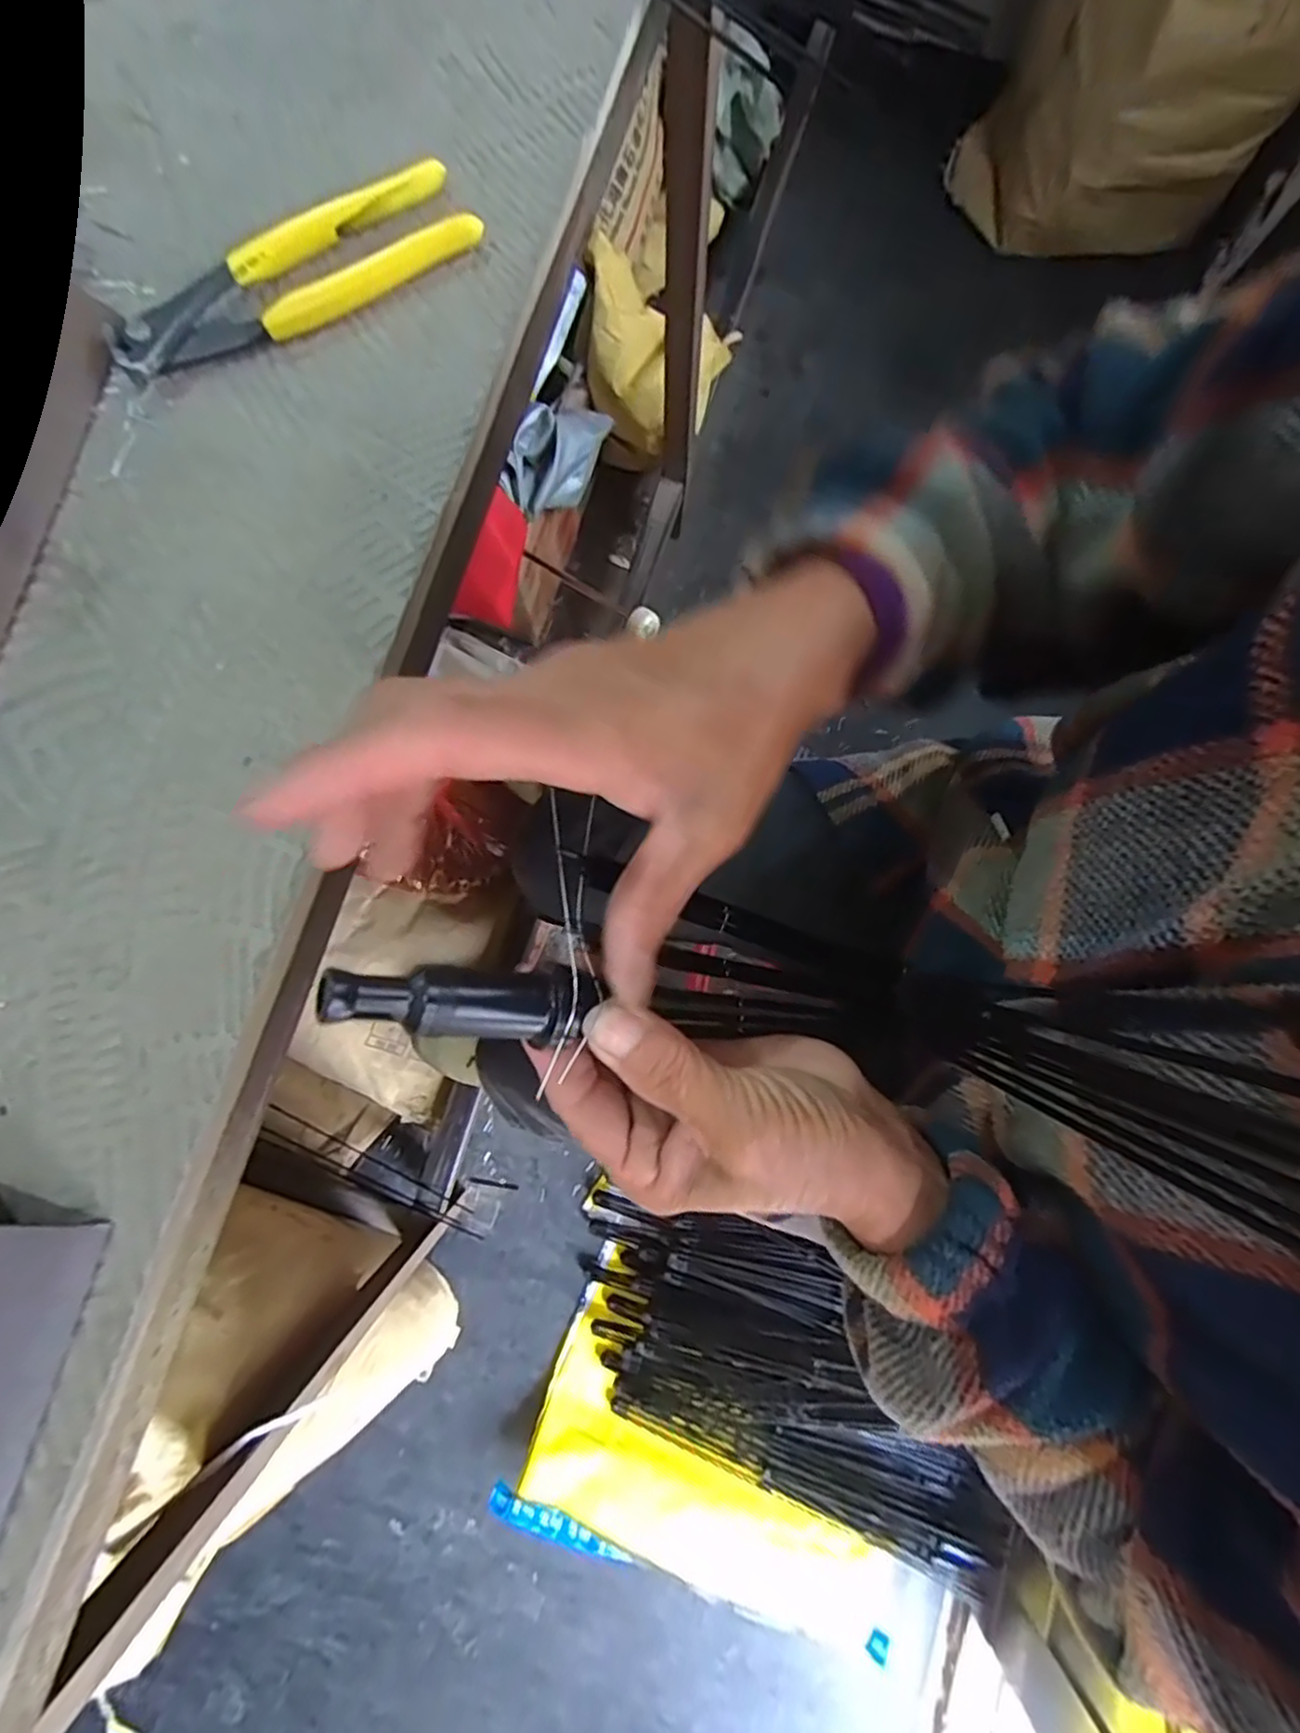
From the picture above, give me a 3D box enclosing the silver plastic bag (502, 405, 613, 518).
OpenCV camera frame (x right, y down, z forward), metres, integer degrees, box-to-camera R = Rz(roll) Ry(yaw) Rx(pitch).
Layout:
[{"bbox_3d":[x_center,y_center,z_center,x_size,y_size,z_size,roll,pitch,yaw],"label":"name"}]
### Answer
[{"bbox_3d":[-0.123,-0.534,0.909,0.060,0.108,0.201,41,83,6],"label":"silver plastic bag"}]

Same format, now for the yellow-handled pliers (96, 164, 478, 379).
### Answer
[{"bbox_3d":[-0.156,-0.259,0.304,0.162,0.016,0.039,-30,81,-4],"label":"yellow-handled pliers"}]

